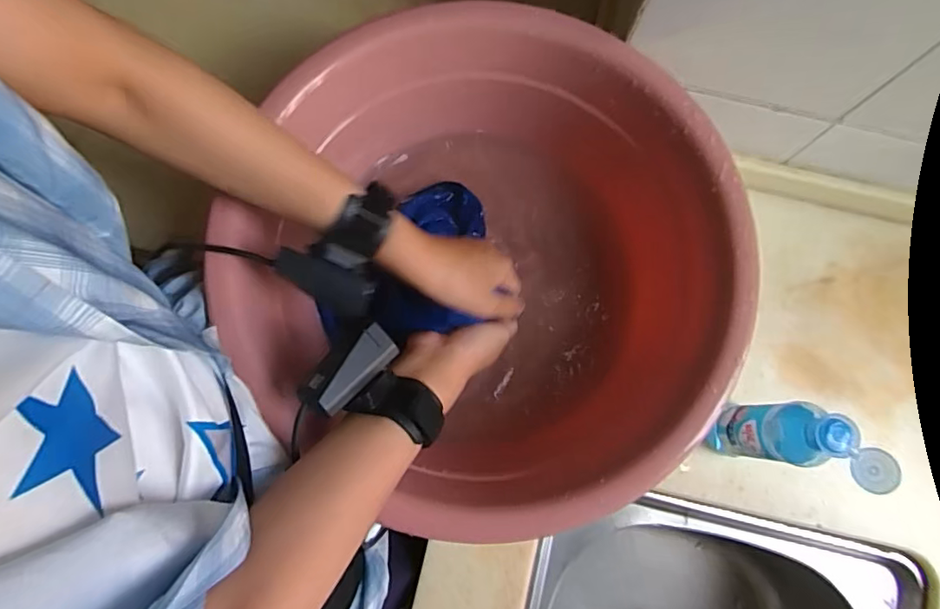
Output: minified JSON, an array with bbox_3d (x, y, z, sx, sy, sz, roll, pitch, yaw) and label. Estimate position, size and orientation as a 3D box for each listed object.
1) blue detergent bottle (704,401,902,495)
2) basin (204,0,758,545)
[{"bbox_3d":[0.267,0.115,0.472,0.064,0.179,0.054,10,79,2],"label":"blue detergent bottle"},{"bbox_3d":[0.017,-0.031,0.475,0.374,0.155,0.382,0,79,0],"label":"basin"}]

